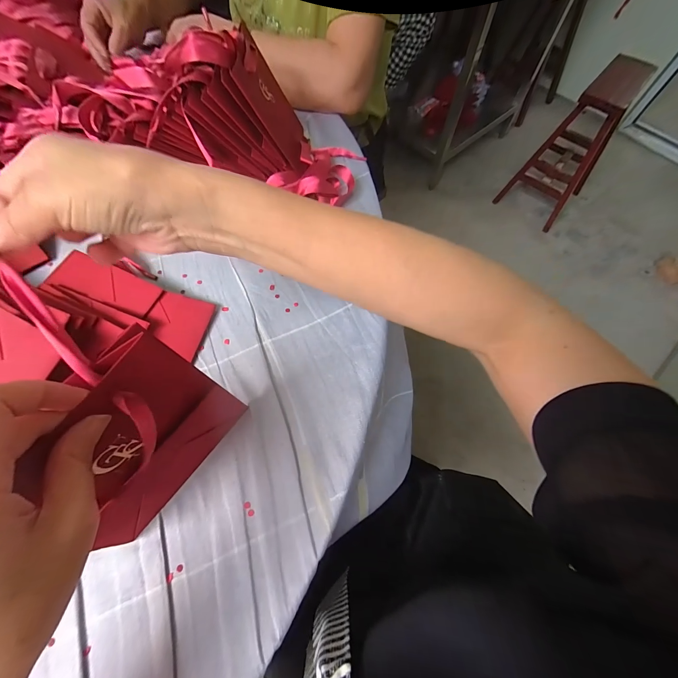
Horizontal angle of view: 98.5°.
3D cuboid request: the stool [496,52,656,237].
[{"bbox_3d":[1.037,-0.848,1.290,0.287,0.536,0.397,39,72,15],"label":"stool"}]

